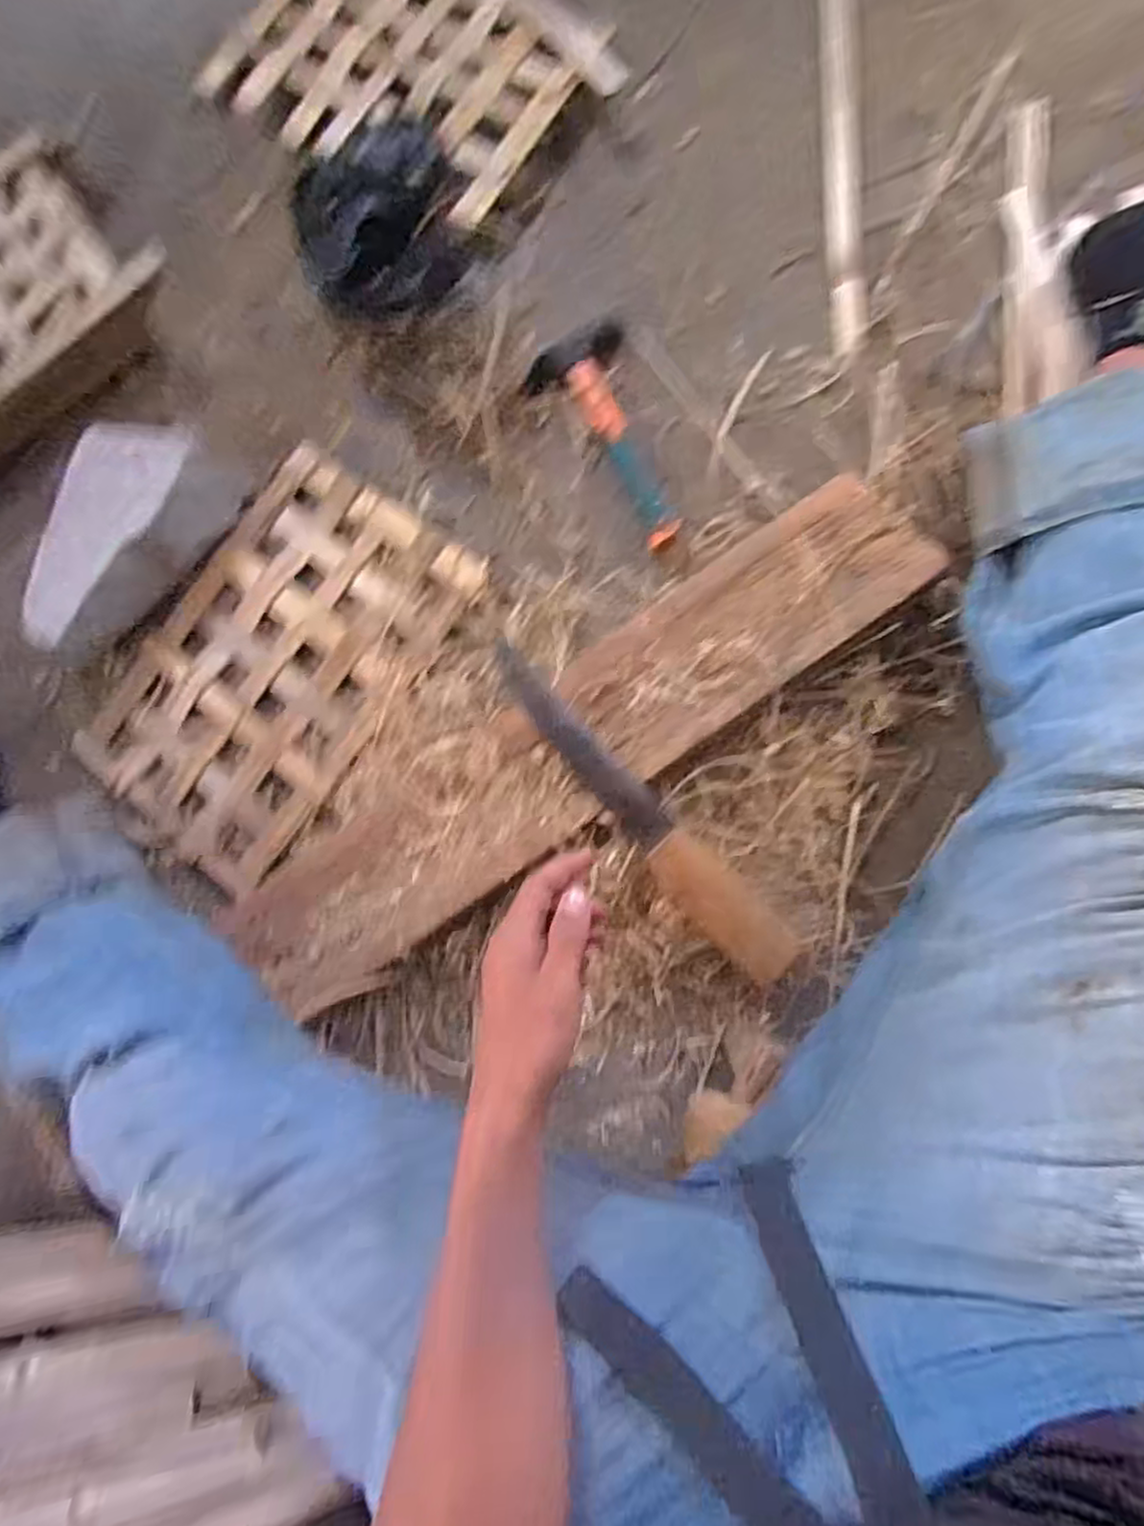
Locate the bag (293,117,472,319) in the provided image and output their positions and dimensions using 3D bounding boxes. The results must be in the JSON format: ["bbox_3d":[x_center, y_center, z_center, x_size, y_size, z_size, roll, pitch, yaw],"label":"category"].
[{"bbox_3d":[-0.162,-0.455,0.645,0.121,0.094,0.130,-1,84,6],"label":"bag"}]

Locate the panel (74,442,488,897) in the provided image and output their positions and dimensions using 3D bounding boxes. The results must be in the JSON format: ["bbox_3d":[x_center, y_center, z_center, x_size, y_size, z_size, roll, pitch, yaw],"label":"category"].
[{"bbox_3d":[-0.263,-0.088,0.658,0.222,0.021,0.354,37,89,8],"label":"panel"}]

